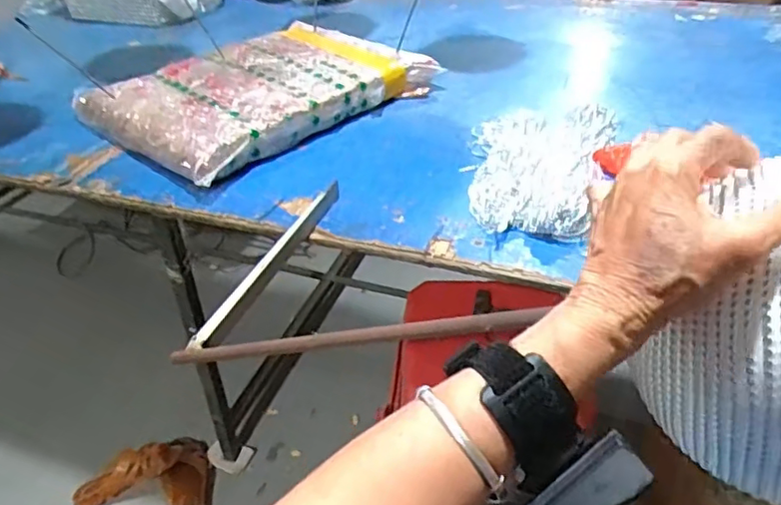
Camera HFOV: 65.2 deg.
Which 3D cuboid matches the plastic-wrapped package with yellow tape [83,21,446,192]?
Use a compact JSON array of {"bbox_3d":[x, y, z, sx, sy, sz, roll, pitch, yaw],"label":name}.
[{"bbox_3d":[-0.227,-0.291,1.095,0.391,0.069,0.531,28,47,34],"label":"plastic-wrapped package with yellow tape"}]

